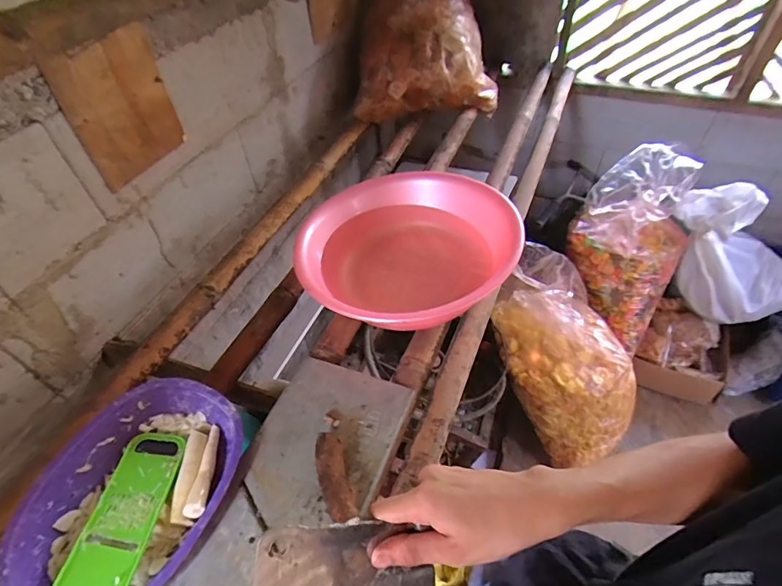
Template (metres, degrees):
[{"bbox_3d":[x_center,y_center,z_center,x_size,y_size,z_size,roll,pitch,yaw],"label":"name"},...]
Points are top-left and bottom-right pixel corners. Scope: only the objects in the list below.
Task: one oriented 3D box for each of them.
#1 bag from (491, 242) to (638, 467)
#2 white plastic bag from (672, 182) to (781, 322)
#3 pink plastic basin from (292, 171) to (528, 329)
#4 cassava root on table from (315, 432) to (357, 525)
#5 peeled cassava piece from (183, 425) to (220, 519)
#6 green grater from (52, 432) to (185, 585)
[{"bbox_3d":[0.541,0.184,1.369,0.322,0.698,0.255,-24,10,-17],"label":"bag"},{"bbox_3d":[1.208,-0.131,1.463,0.554,0.450,0.242,-8,48,-4],"label":"white plastic bag"},{"bbox_3d":[0.042,-0.056,0.838,0.339,0.148,0.388,22,53,21],"label":"pink plastic basin"},{"bbox_3d":[-0.077,0.253,0.596,0.038,0.042,0.119,-15,49,-11],"label":"cassava root on table"},{"bbox_3d":[-0.266,0.250,0.628,0.026,0.025,0.134,-5,48,-1],"label":"peeled cassava piece"},{"bbox_3d":[-0.353,0.301,0.570,0.081,0.010,0.266,10,37,-7],"label":"green grater"}]

